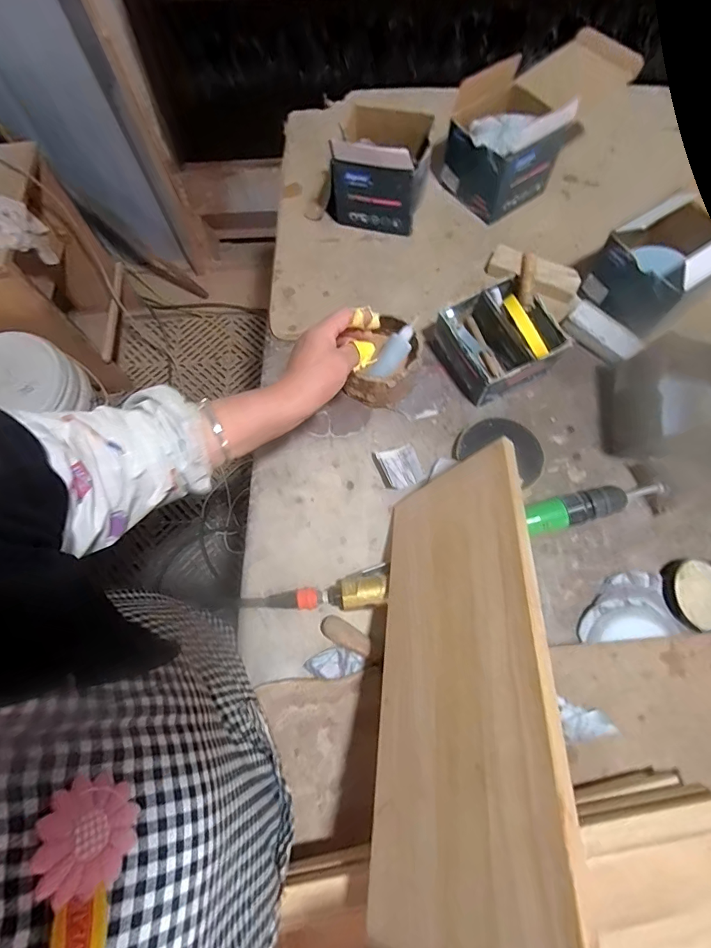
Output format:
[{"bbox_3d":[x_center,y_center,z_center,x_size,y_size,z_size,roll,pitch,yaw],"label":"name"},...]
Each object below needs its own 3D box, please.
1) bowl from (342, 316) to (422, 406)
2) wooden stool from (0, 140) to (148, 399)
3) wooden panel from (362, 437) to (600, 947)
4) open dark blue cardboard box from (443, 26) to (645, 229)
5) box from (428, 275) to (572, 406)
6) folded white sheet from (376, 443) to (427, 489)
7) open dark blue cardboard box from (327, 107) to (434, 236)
[{"bbox_3d":[0.036,-0.163,0.636,0.112,0.070,0.114,9,72,4],"label":"bowl"},{"bbox_3d":[-0.931,-0.580,1.323,0.338,0.568,0.393,4,71,3],"label":"wooden stool"},{"bbox_3d":[0.086,0.168,0.380,0.017,0.182,0.444,31,44,-24],"label":"wooden panel"},{"bbox_3d":[0.294,-0.564,0.724,0.265,0.169,0.159,-37,74,-10],"label":"open dark blue cardboard box"},{"bbox_3d":[0.204,-0.188,0.628,0.137,0.091,0.145,-28,73,-8],"label":"box"},{"bbox_3d":[0.063,-0.010,0.607,0.052,0.015,0.058,-18,72,-5],"label":"folded white sheet"},{"bbox_3d":[0.037,-0.505,0.724,0.154,0.152,0.139,13,72,6],"label":"open dark blue cardboard box"}]

